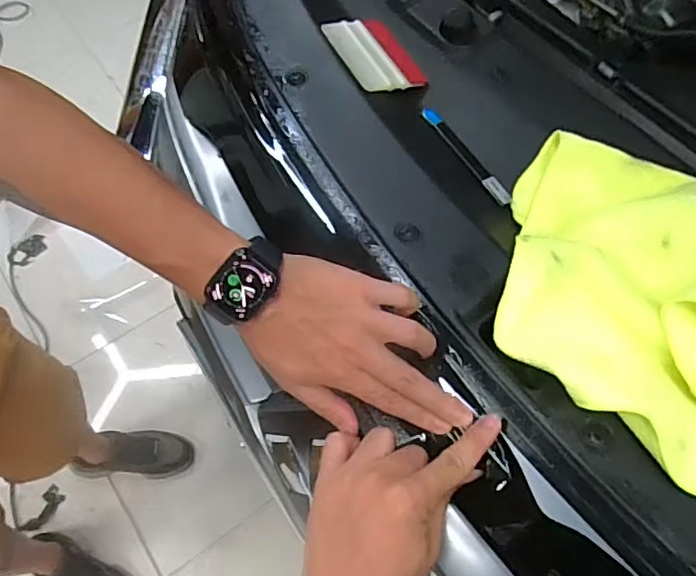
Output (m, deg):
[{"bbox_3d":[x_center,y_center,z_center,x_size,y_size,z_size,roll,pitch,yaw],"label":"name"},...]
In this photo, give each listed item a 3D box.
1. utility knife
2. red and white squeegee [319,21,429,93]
[{"bbox_3d":[0.108,-0.123,0.530,0.016,0.010,0.133,-24,63,-12],"label":"utility knife"},{"bbox_3d":[0.024,-0.233,0.579,0.067,0.017,0.104,-25,63,-13],"label":"red and white squeegee"}]

